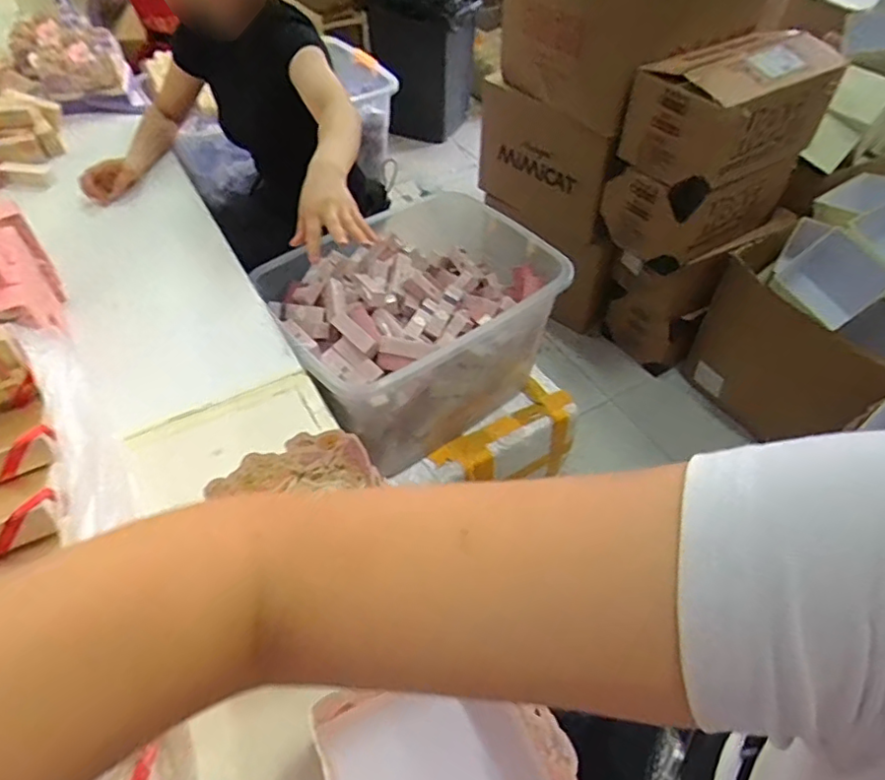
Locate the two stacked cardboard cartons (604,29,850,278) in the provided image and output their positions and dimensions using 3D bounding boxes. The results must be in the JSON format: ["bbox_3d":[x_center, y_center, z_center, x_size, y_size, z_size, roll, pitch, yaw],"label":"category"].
[{"bbox_3d":[0.688,-0.591,1.493,0.507,0.449,0.218,-23,53,-18],"label":"two stacked cardboard cartons"}]

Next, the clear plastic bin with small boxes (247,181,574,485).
[{"bbox_3d":[-0.081,-0.162,1.354,0.577,0.341,0.472,-29,55,-23],"label":"clear plastic bin with small boxes"}]

